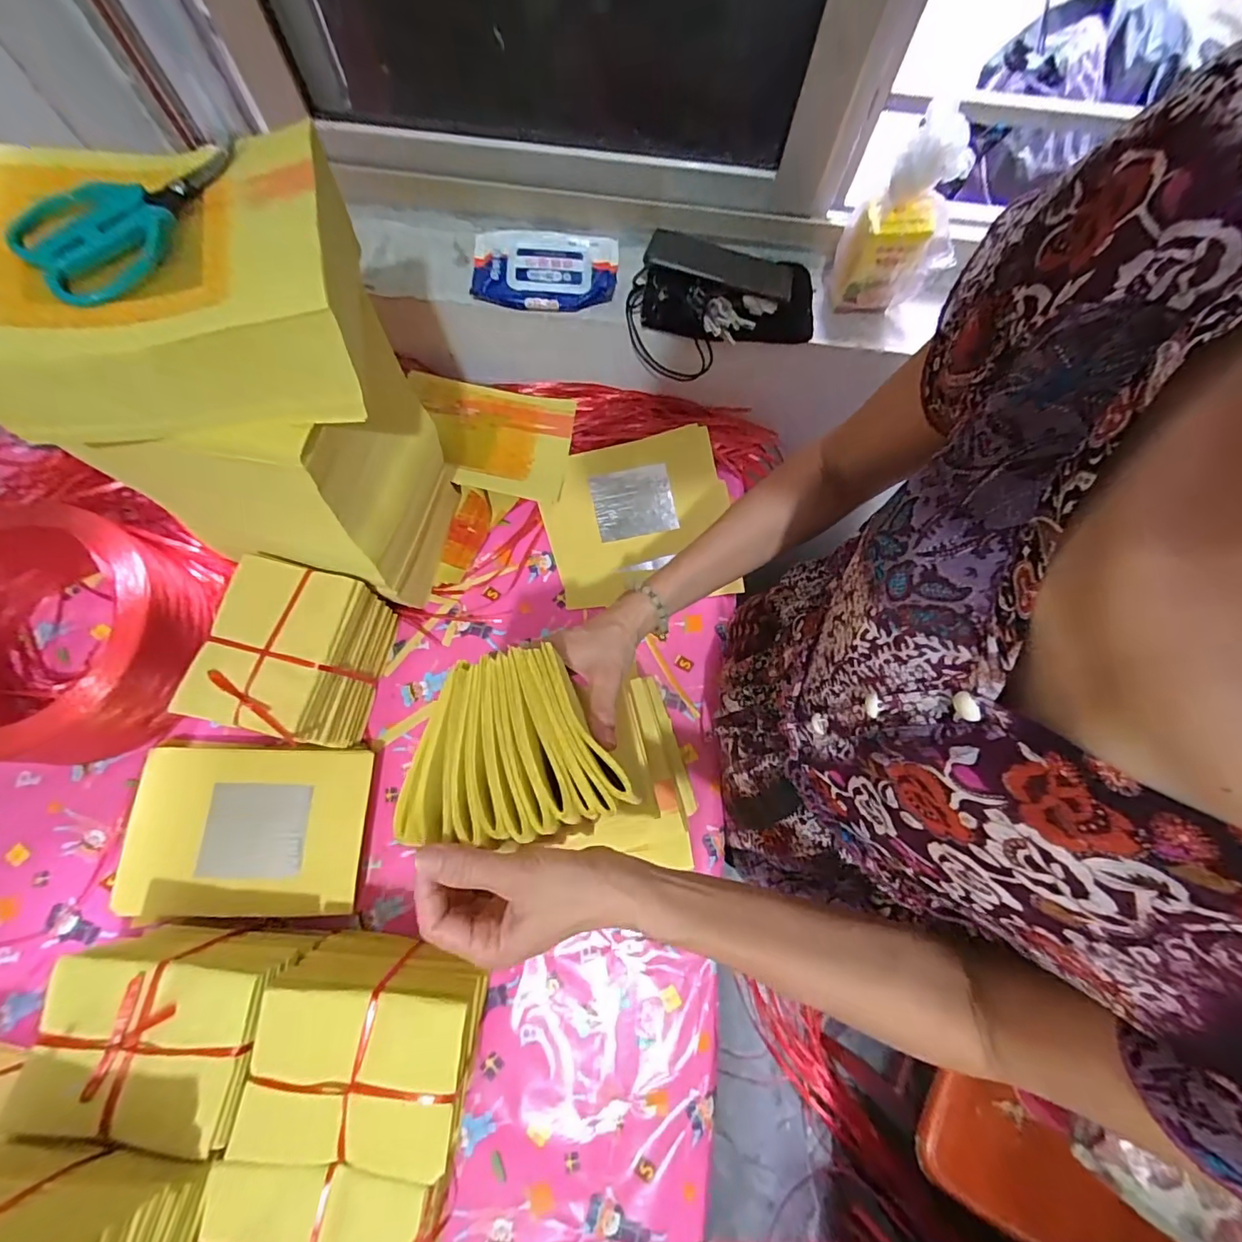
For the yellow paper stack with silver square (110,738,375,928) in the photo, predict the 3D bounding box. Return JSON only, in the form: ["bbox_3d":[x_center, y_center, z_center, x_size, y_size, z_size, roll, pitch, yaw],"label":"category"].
[{"bbox_3d":[-0.396,0.221,0.571,0.232,0.044,0.171,1,73,-2],"label":"yellow paper stack with silver square"}]

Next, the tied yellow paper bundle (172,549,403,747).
[{"bbox_3d":[-0.342,0.039,0.572,0.121,0.143,0.167,11,73,1],"label":"tied yellow paper bundle"}]

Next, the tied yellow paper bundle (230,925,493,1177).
[{"bbox_3d":[-0.214,0.374,0.477,0.168,0.129,0.137,6,73,0],"label":"tied yellow paper bundle"}]

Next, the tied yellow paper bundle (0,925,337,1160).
[{"bbox_3d":[-0.381,0.353,0.476,0.166,0.146,0.123,6,73,0],"label":"tied yellow paper bundle"}]

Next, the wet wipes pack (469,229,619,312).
[{"bbox_3d":[-0.094,-0.421,0.630,0.173,0.029,0.102,5,73,0],"label":"wet wipes pack"}]

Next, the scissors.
[{"bbox_3d":[-0.320,-0.272,0.349,0.081,0.018,0.148,43,76,10],"label":"scissors"}]

